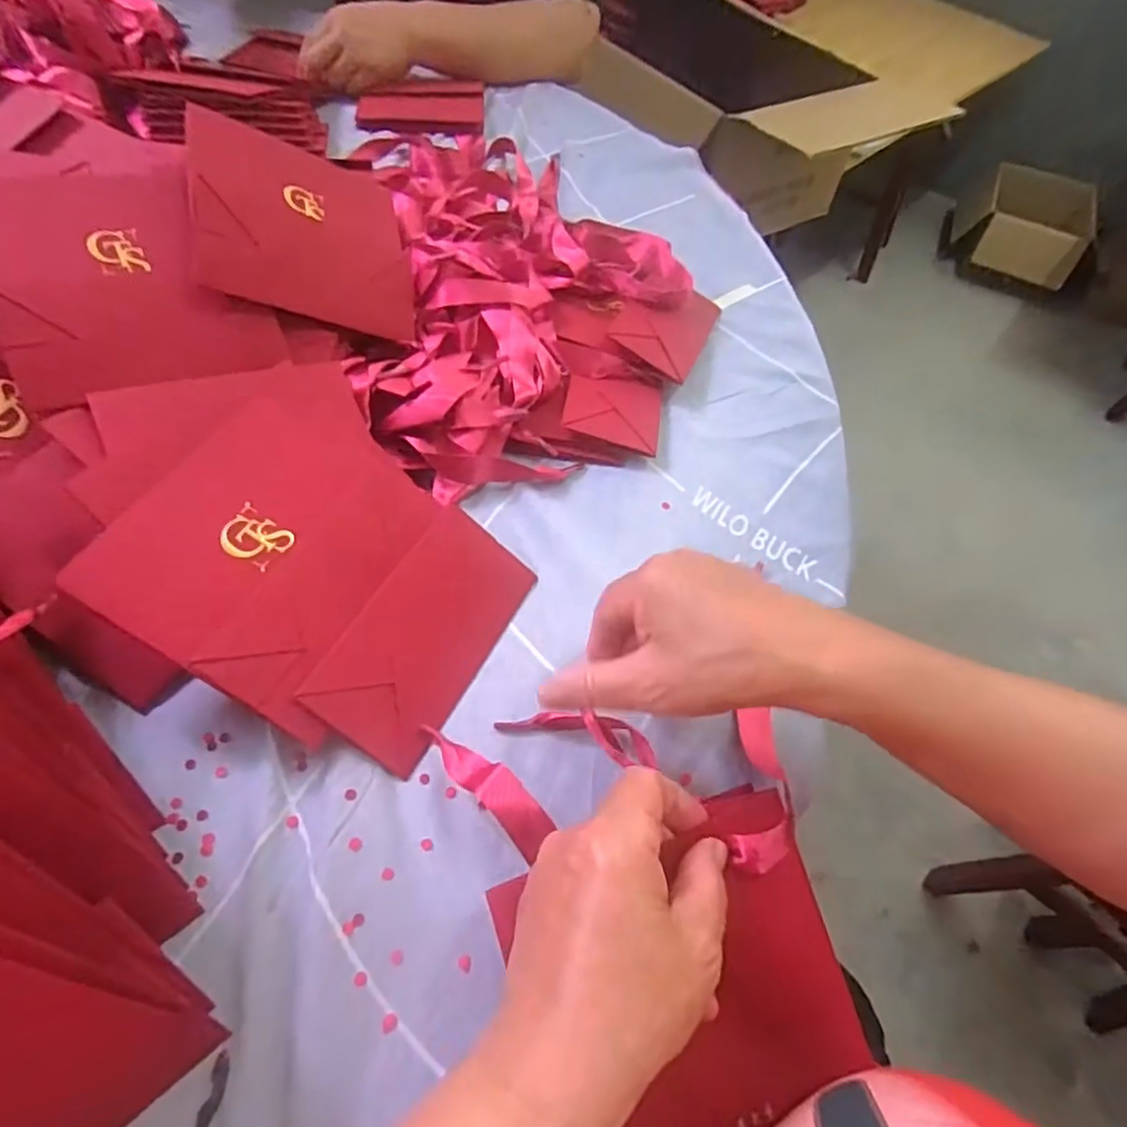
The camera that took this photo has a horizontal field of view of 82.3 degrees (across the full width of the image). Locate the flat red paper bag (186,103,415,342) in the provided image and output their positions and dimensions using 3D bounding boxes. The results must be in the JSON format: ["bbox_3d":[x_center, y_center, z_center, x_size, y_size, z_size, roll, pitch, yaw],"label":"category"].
[{"bbox_3d":[-0.172,-0.230,0.436,0.139,0.012,0.144,4,67,-42],"label":"flat red paper bag"}]

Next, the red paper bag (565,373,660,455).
[{"bbox_3d":[0.037,-0.112,0.466,0.069,0.006,0.076,14,47,-6],"label":"red paper bag"}]

